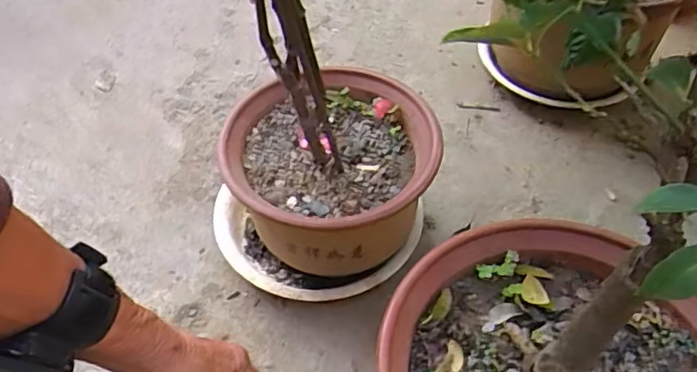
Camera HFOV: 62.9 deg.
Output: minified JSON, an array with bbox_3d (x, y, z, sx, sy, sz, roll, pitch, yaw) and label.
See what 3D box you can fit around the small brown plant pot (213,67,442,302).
[{"bbox_3d":[-0.035,0.008,0.704,0.266,0.195,0.230,-12,52,-8],"label":"small brown plant pot"}]

